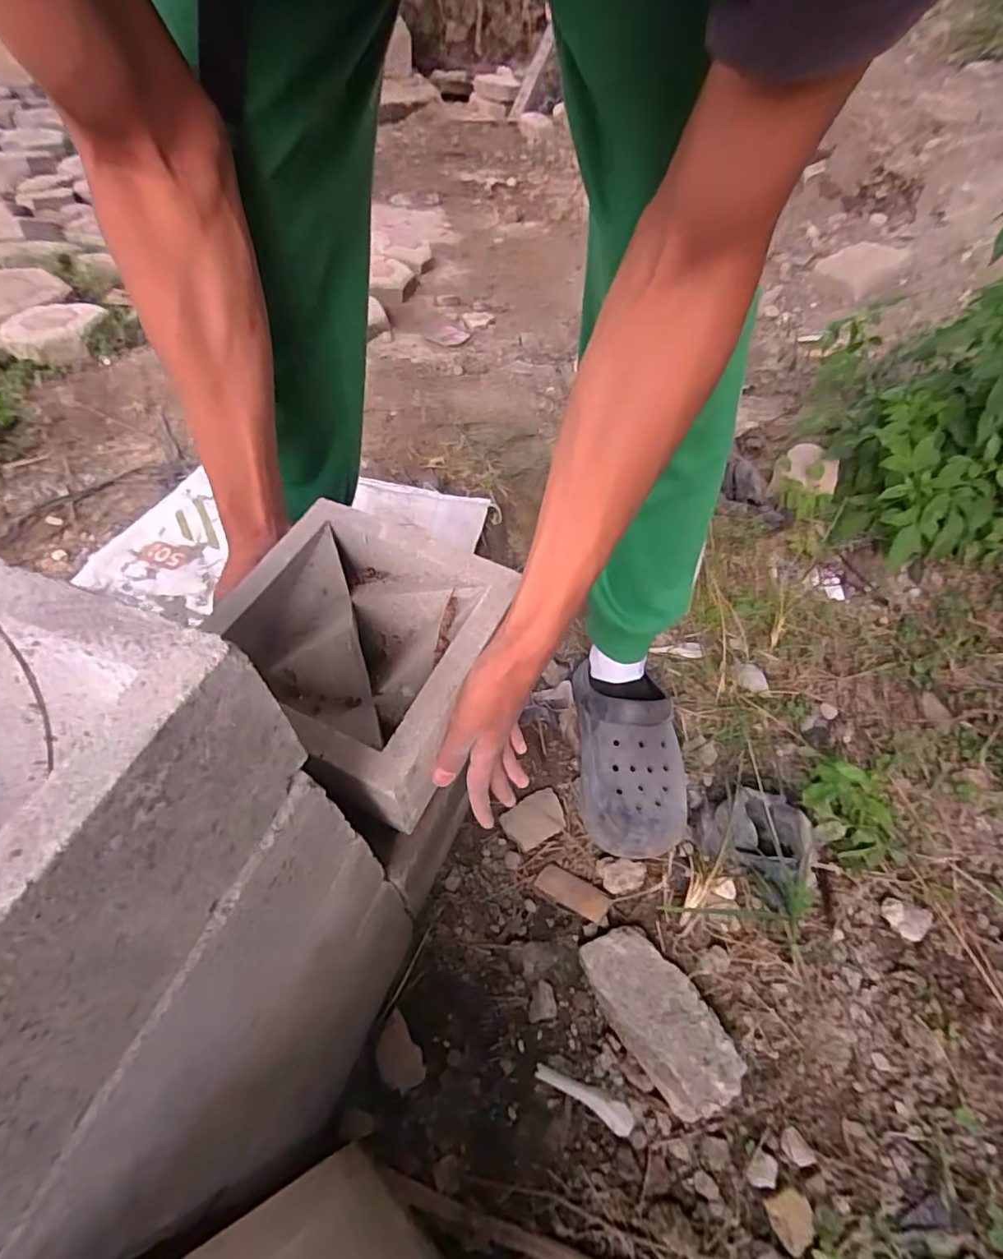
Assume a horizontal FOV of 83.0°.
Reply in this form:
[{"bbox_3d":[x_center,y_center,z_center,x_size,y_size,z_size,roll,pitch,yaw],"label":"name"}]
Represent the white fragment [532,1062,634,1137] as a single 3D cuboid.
[{"bbox_3d":[0.073,0.413,0.503,0.088,0.012,0.020,25,55,13],"label":"white fragment"}]

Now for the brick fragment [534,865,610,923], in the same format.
[{"bbox_3d":[0.074,0.277,0.599,0.077,0.006,0.031,20,53,26],"label":"brick fragment"}]

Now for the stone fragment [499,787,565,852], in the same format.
[{"bbox_3d":[0.039,0.221,0.662,0.070,0.017,0.054,-25,59,-21],"label":"stone fragment"}]

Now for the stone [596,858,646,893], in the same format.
[{"bbox_3d":[0.127,0.264,0.604,0.050,0.028,0.030,12,53,4],"label":"stone"}]

